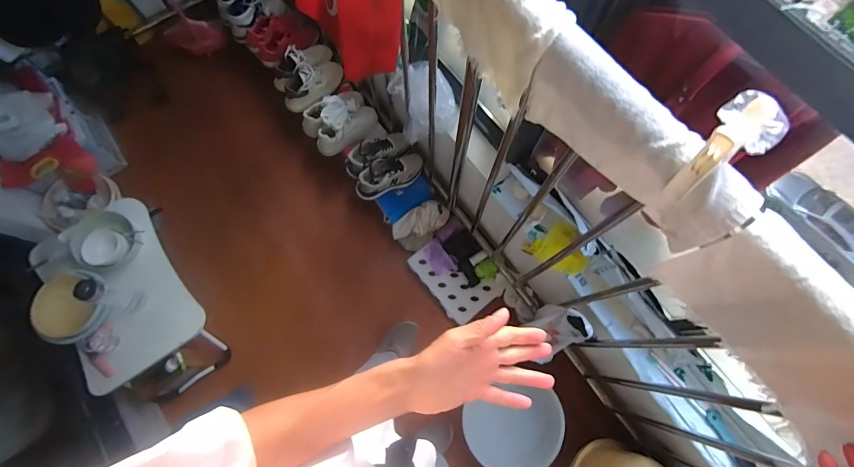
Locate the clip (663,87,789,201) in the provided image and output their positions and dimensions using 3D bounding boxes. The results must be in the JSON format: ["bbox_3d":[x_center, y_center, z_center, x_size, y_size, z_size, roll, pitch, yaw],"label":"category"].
[{"bbox_3d":[0.332,-0.086,0.441,0.061,0.148,0.063,36,40,11],"label":"clip"}]

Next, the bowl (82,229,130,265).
[{"bbox_3d":[-1.076,0.048,1.279,0.121,0.055,0.122,0,74,1],"label":"bowl"}]

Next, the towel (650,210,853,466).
[{"bbox_3d":[0.463,0.145,0.479,0.043,0.199,0.329,-34,76,-9],"label":"towel"}]

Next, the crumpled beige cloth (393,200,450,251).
[{"bbox_3d":[-0.020,-0.031,1.524,0.236,0.107,0.134,-26,75,-7],"label":"crumpled beige cloth"}]

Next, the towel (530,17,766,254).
[{"bbox_3d":[0.275,-0.123,0.540,0.057,0.145,0.329,-37,76,-9],"label":"towel"}]

